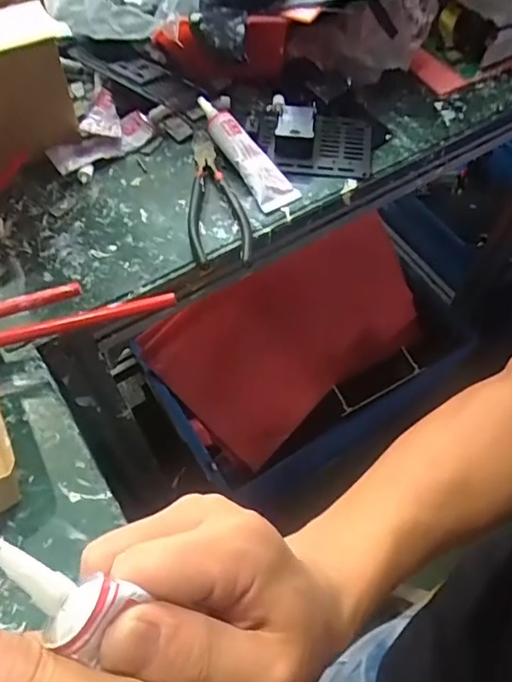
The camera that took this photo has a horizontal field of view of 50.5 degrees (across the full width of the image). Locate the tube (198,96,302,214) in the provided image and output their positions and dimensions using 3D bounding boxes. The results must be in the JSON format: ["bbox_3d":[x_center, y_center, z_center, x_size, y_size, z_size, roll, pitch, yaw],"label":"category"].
[{"bbox_3d":[-0.012,-0.176,0.494,0.036,0.023,0.136,-28,66,-18],"label":"tube"}]

